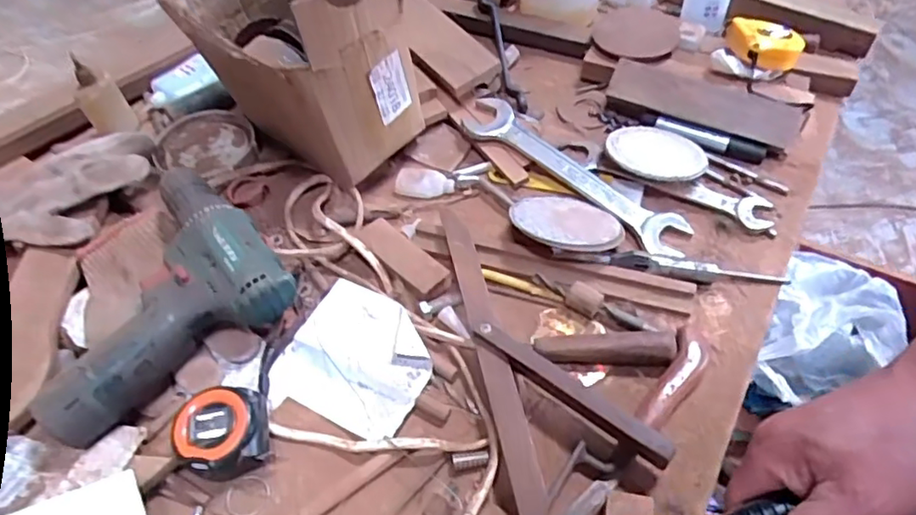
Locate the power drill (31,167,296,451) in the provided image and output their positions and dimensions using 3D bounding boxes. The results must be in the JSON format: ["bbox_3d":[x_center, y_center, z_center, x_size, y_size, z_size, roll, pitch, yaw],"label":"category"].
[{"bbox_3d":[-0.240,0.032,0.472,0.192,0.072,0.146,-34,57,-22],"label":"power drill"}]

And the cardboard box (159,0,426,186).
[{"bbox_3d":[-0.148,-0.201,0.580,0.213,0.191,0.140,32,59,25],"label":"cardboard box"}]

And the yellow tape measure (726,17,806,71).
[{"bbox_3d":[0.330,-0.230,0.653,0.071,0.033,0.074,-4,51,0],"label":"yellow tape measure"}]

